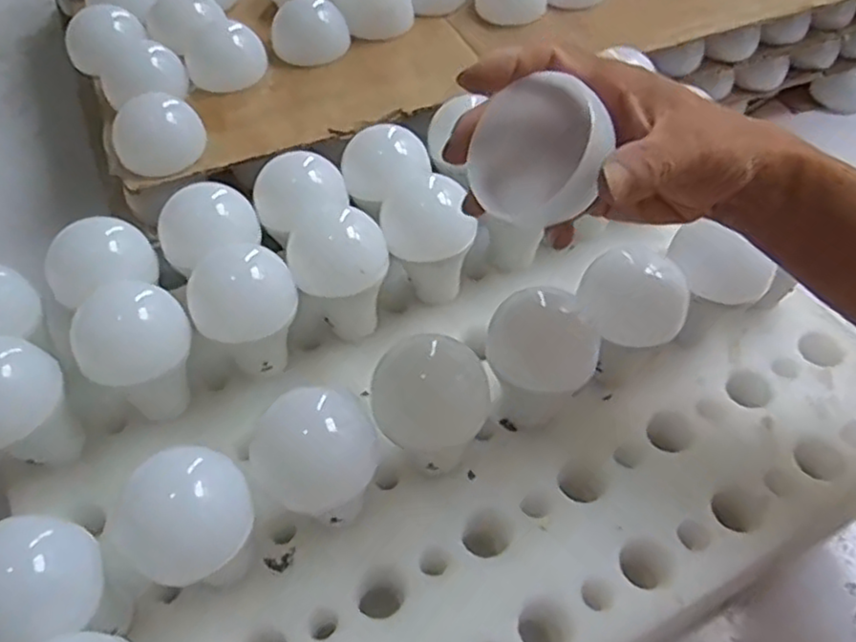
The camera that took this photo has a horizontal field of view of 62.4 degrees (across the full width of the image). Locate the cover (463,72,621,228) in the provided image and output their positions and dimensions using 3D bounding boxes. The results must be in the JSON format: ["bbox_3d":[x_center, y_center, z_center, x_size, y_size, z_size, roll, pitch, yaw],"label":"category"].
[{"bbox_3d":[0.053,-0.076,0.314,0.062,0.040,0.063,8,78,-3],"label":"cover"}]

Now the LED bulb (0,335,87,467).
[{"bbox_3d":[-0.241,0.056,0.416,0.061,0.096,0.066,37,61,25],"label":"LED bulb"}]

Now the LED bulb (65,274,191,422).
[{"bbox_3d":[-0.178,0.027,0.445,0.066,0.086,0.065,-30,58,-21],"label":"LED bulb"}]

